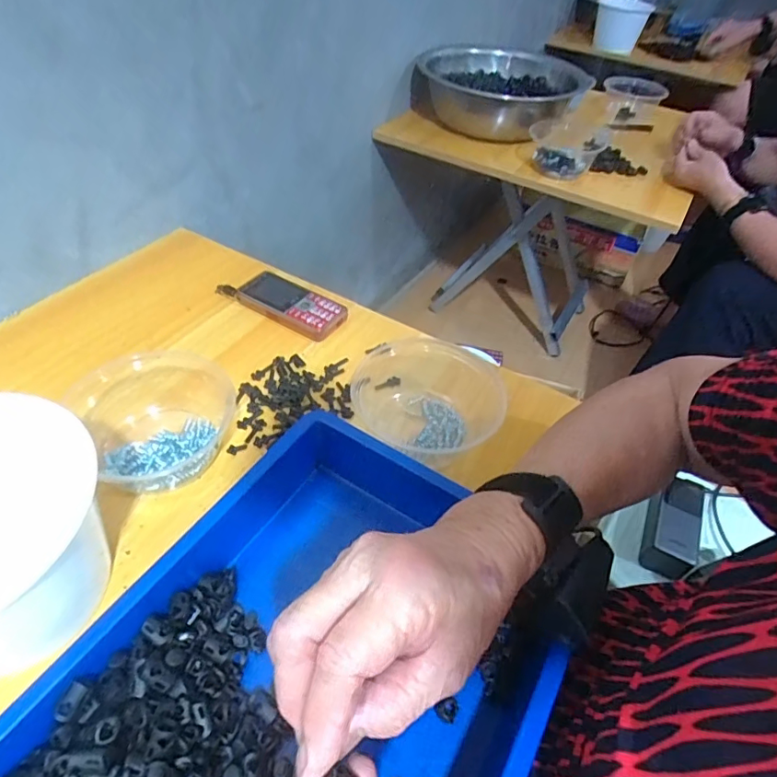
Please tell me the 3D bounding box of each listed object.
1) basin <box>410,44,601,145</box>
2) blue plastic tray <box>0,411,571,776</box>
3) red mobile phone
[{"bbox_3d":[0.213,-0.617,1.079,0.334,0.119,0.348,4,47,-4],"label":"basin"},{"bbox_3d":[-0.059,0.196,0.305,0.268,0.061,0.370,28,50,18],"label":"blue plastic tray"},{"bbox_3d":[-0.119,-0.101,0.610,0.137,0.020,0.054,28,50,18],"label":"red mobile phone"}]

